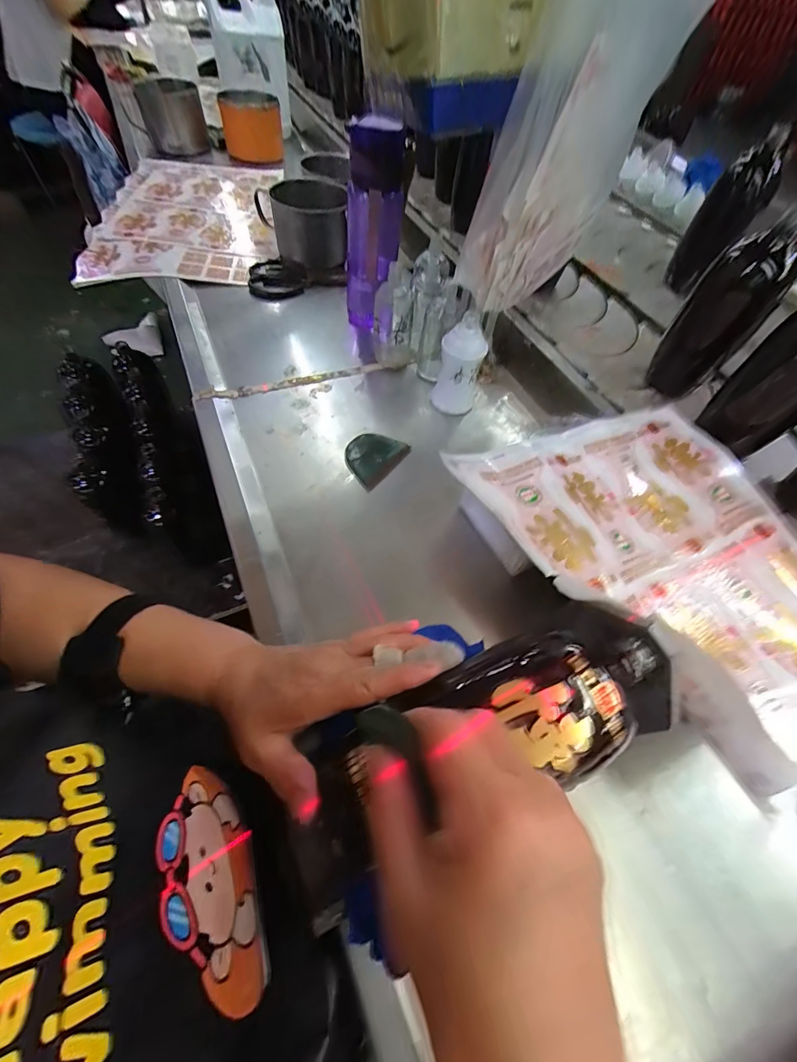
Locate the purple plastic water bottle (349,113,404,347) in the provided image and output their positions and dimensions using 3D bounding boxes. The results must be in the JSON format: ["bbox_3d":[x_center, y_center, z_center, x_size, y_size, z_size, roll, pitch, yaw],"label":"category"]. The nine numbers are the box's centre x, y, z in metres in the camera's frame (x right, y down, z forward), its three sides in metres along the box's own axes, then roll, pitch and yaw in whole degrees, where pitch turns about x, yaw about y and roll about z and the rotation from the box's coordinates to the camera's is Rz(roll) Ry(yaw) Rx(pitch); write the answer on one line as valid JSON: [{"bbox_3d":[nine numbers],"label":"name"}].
[{"bbox_3d":[-0.035,-0.393,0.513,0.076,0.206,0.075,-2,60,-5],"label":"purple plastic water bottle"}]

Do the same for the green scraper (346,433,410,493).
[{"bbox_3d":[-0.030,-0.092,0.465,0.058,0.006,0.079,36,64,16],"label":"green scraper"}]

